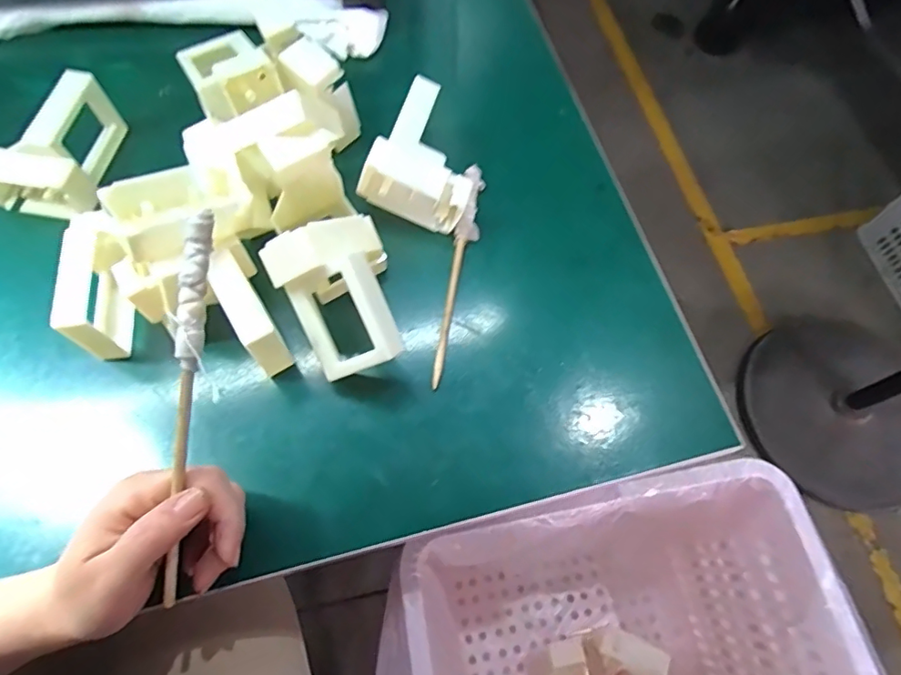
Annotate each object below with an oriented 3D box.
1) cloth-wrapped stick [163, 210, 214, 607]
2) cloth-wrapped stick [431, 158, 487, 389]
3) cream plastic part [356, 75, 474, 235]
[{"bbox_3d":[-0.130,0.038,0.266,0.010,0.012,0.195,10,100,3],"label":"cloth-wrapped stick"},{"bbox_3d":[0.006,-0.054,0.409,0.020,0.016,0.188,10,67,3],"label":"cloth-wrapped stick"},{"bbox_3d":[-0.021,-0.143,0.422,0.083,0.048,0.100,16,73,-11],"label":"cream plastic part"}]

